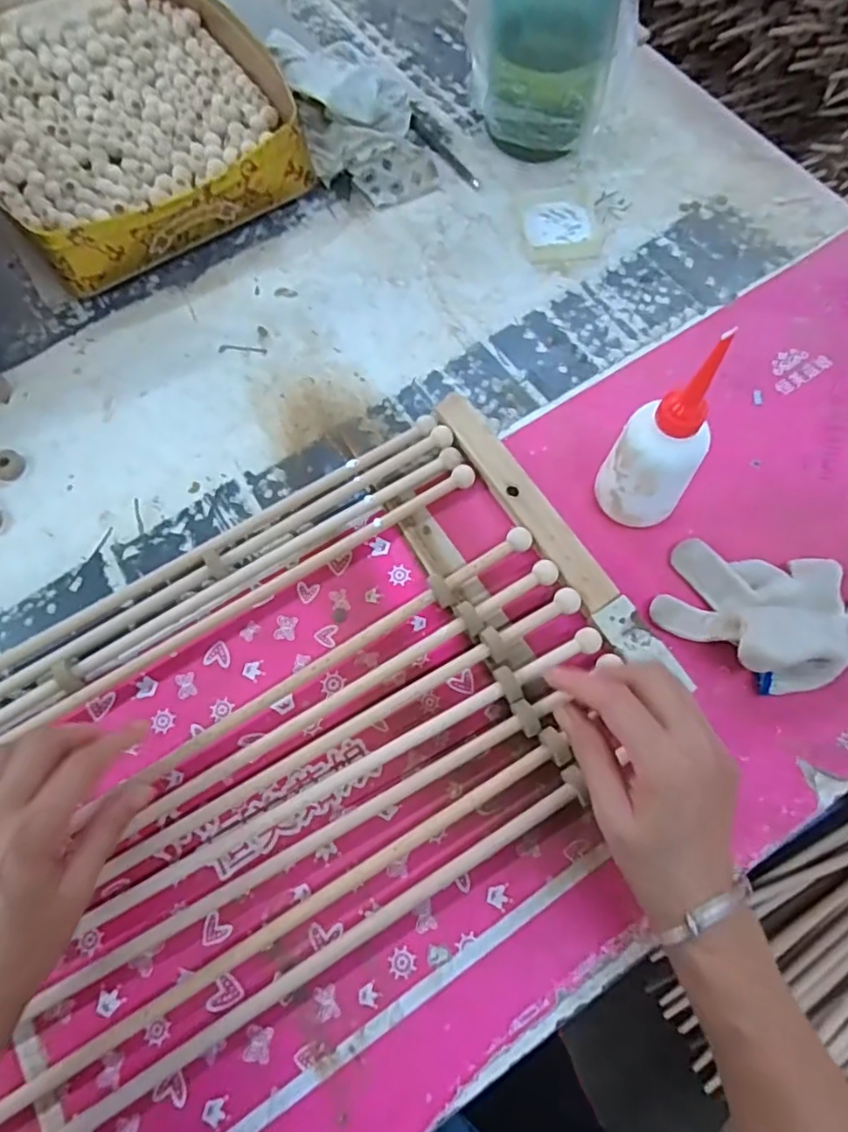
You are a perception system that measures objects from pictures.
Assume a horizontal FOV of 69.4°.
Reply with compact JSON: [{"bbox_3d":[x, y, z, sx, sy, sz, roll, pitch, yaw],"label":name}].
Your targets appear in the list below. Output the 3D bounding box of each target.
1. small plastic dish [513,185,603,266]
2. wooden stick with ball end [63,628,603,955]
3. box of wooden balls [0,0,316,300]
[{"bbox_3d":[0.133,-0.337,0.601,0.077,0.007,0.099,-7,69,-2],"label":"small plastic dish"},{"bbox_3d":[-0.176,0.217,0.386,0.693,0.019,0.022,-29,71,-10],"label":"wooden stick with ball end"},{"bbox_3d":[-0.310,-0.461,0.629,0.289,0.076,0.385,-35,73,-12],"label":"box of wooden balls"}]

